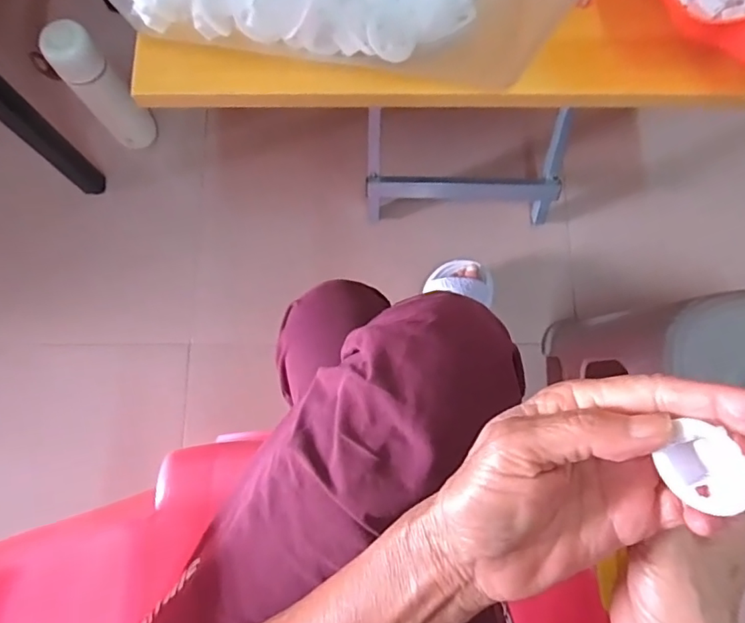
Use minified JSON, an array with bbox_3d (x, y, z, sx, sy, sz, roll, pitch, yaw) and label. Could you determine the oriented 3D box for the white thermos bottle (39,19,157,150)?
[{"bbox_3d":[-0.396,-0.325,0.789,0.064,0.223,0.062,0,78,0],"label":"white thermos bottle"}]

